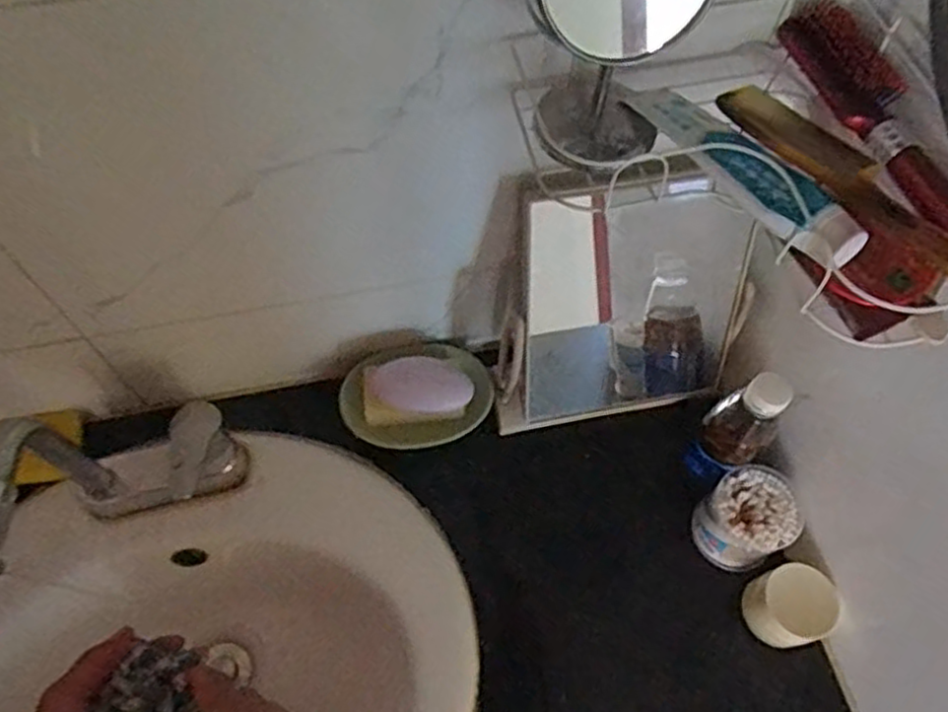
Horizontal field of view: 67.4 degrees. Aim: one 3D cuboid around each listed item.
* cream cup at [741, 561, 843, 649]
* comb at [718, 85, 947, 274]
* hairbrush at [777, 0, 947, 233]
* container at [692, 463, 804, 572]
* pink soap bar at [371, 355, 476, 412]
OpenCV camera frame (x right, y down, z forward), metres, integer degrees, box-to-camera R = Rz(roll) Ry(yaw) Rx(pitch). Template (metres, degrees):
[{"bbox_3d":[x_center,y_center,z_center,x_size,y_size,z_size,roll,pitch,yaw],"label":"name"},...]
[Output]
[{"bbox_3d":[0.273,0.216,0.614,0.064,0.046,0.061,1,62,-1],"label":"cream cup"},{"bbox_3d":[0.220,-0.102,0.409,0.035,0.006,0.202,-31,57,-9],"label":"comb"},{"bbox_3d":[0.239,-0.141,0.416,0.029,0.034,0.199,-14,63,-9],"label":"hairbrush"},{"bbox_3d":[0.245,0.148,0.648,0.076,0.072,0.079,-40,70,-21],"label":"container"},{"bbox_3d":[-0.048,0.027,0.677,0.092,0.016,0.053,-1,96,7],"label":"pink soap bar"}]

